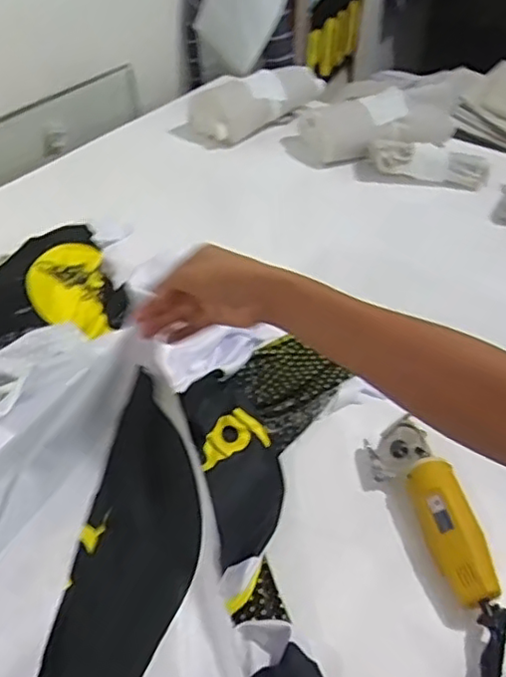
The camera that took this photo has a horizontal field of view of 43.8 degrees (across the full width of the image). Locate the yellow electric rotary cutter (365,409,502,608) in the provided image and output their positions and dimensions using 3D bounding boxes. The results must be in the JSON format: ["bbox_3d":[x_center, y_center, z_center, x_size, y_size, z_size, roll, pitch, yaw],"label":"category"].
[{"bbox_3d":[0.218,0.206,0.769,0.071,0.065,0.242,-12,45,-15],"label":"yellow electric rotary cutter"}]

